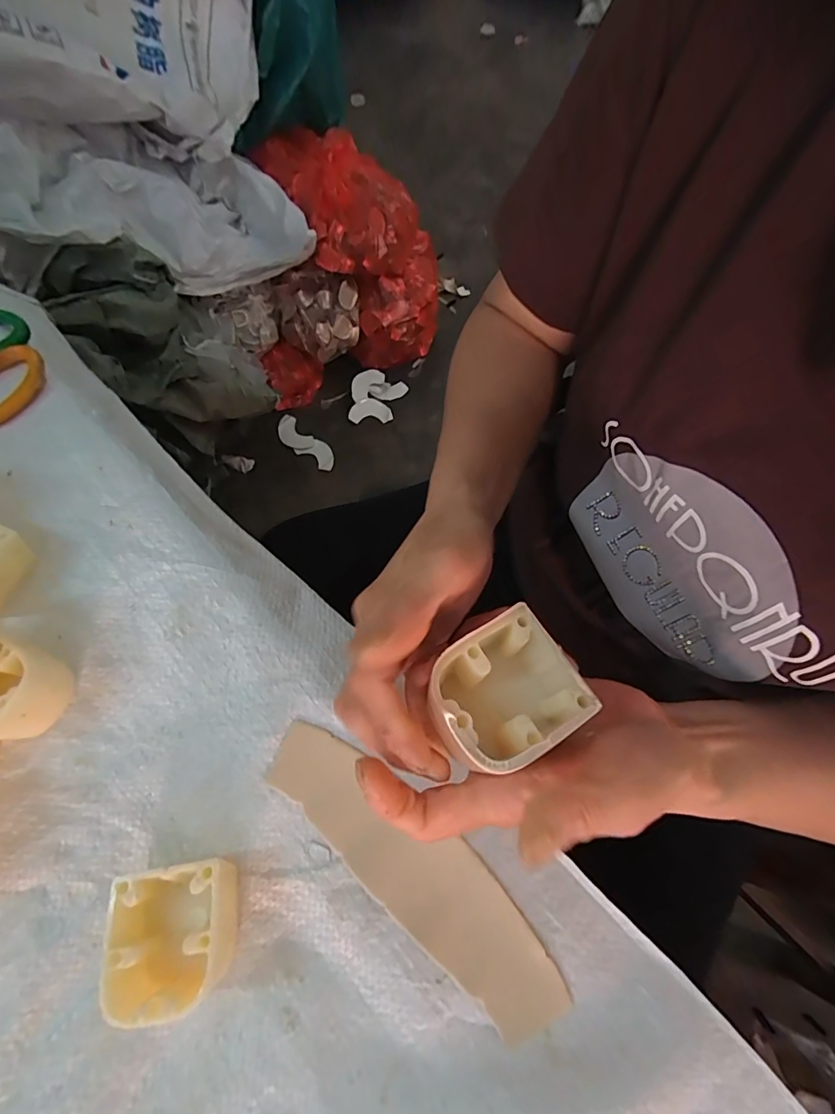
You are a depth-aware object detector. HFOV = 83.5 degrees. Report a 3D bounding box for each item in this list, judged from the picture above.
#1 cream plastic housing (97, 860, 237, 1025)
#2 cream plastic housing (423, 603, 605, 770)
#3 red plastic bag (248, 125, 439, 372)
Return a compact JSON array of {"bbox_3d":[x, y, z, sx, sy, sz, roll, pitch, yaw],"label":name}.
[{"bbox_3d":[-0.112,0.176,0.221,0.055,0.033,0.054,-9,72,-3],"label":"cream plastic housing"},{"bbox_3d":[0.034,0.054,0.190,0.059,0.029,0.050,-30,74,-10],"label":"cream plastic housing"},{"bbox_3d":[-0.116,-0.723,1.117,0.317,0.361,0.375,-32,74,-10],"label":"red plastic bag"}]

